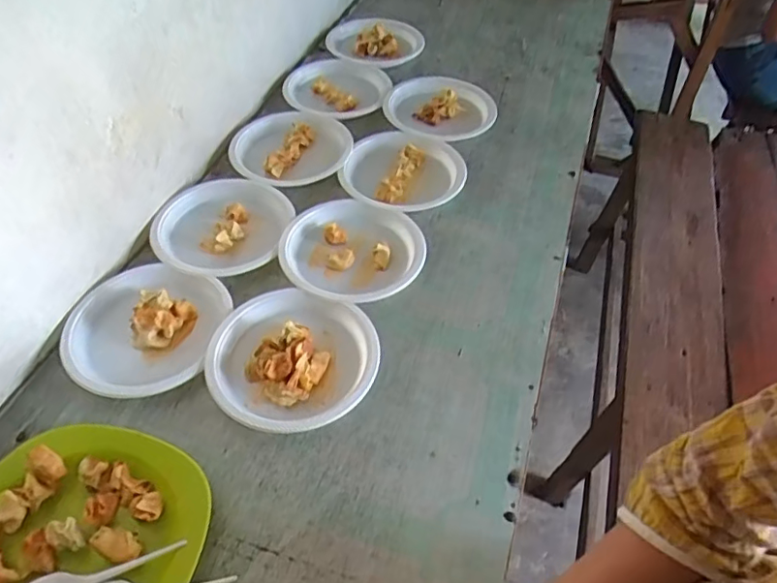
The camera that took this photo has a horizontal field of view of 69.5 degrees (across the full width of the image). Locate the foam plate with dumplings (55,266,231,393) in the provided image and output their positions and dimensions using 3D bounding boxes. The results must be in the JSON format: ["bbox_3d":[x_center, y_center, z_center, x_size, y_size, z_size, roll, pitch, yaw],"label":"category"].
[{"bbox_3d":[-0.316,0.040,0.716,0.196,0.032,0.191,0,49,0],"label":"foam plate with dumplings"}]

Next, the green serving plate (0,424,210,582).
[{"bbox_3d":[-0.310,0.251,0.536,0.241,0.035,0.242,10,50,9],"label":"green serving plate"}]

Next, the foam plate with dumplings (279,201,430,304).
[{"bbox_3d":[-0.056,-0.062,0.814,0.207,0.032,0.196,0,49,0],"label":"foam plate with dumplings"}]

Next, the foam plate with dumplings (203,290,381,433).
[{"bbox_3d":[-0.117,0.079,0.683,0.197,0.033,0.189,0,49,0],"label":"foam plate with dumplings"}]

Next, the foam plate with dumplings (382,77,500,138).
[{"bbox_3d":[0.110,-0.350,1.073,0.219,0.040,0.194,-8,52,-19],"label":"foam plate with dumplings"}]

